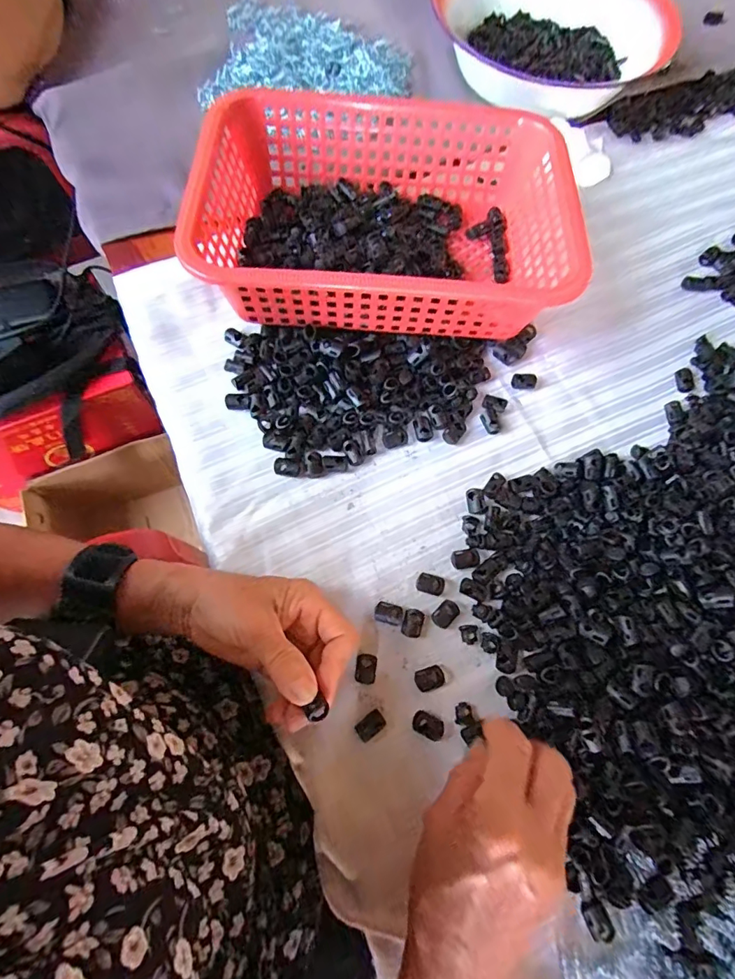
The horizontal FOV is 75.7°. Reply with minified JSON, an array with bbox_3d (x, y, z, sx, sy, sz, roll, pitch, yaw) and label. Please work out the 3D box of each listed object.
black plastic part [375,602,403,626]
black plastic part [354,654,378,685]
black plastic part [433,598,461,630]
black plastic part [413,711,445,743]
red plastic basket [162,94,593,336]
[{"bbox_3d":[0.016,0.090,0.343,0.020,0.005,0.014,12,71,2],"label":"black plastic part"},{"bbox_3d":[-0.001,0.125,0.329,0.014,0.005,0.019,7,71,0],"label":"black plastic part"},{"bbox_3d":[0.058,0.091,0.345,0.020,0.007,0.015,-42,78,-15],"label":"black plastic part"},{"bbox_3d":[0.041,0.158,0.317,0.020,0.010,0.014,24,71,6],"label":"black plastic part"},{"bbox_3d":[0.017,-0.227,0.409,0.296,0.096,0.211,2,71,-2],"label":"red plastic basket"}]

